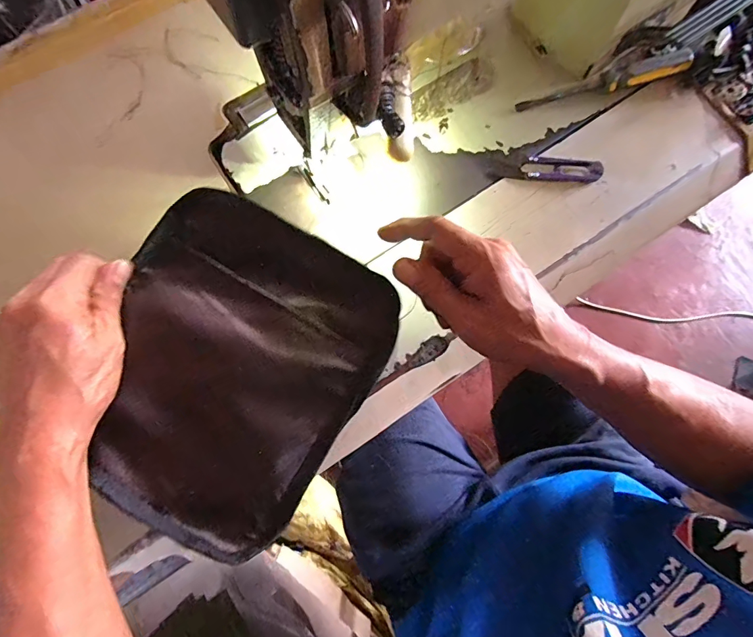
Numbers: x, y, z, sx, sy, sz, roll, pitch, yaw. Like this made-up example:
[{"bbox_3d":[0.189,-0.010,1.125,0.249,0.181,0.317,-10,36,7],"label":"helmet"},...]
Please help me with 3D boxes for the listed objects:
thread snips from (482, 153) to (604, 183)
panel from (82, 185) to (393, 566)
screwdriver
[{"bbox_3d":[0.153,-0.138,0.385,0.103,0.009,0.029,9,78,1],"label":"thread snips"},{"bbox_3d":[-0.101,0.031,0.286,0.181,0.016,0.212,28,80,5],"label":"panel"},{"bbox_3d":[0.215,-0.224,0.399,0.163,0.021,0.022,-11,79,-3],"label":"screwdriver"}]

